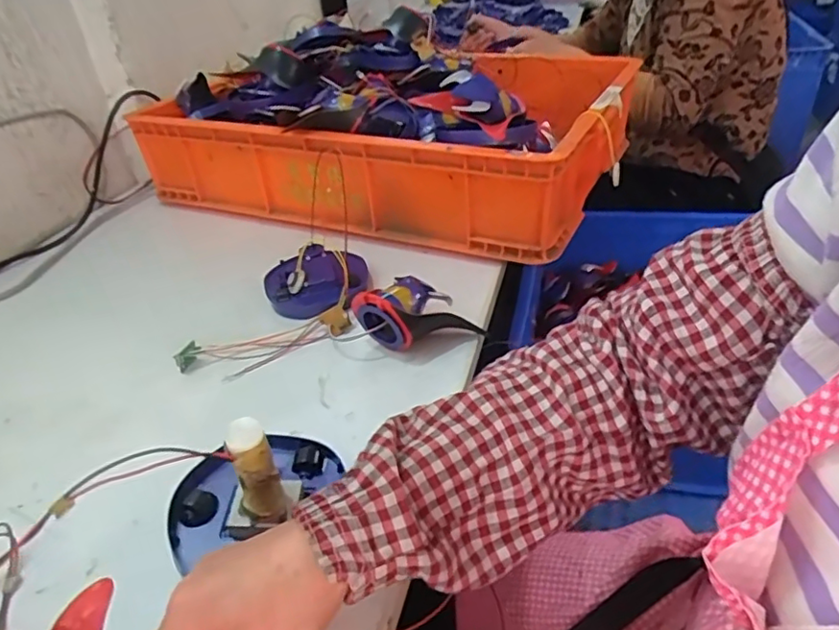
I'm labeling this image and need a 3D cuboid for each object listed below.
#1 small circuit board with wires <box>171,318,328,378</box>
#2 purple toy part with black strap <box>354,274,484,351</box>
[{"bbox_3d":[-0.150,0.031,0.540,0.130,0.017,0.042,-14,36,-12],"label":"small circuit board with wires"},{"bbox_3d":[-0.006,-0.003,0.534,0.097,0.059,0.055,-19,38,-19],"label":"purple toy part with black strap"}]

